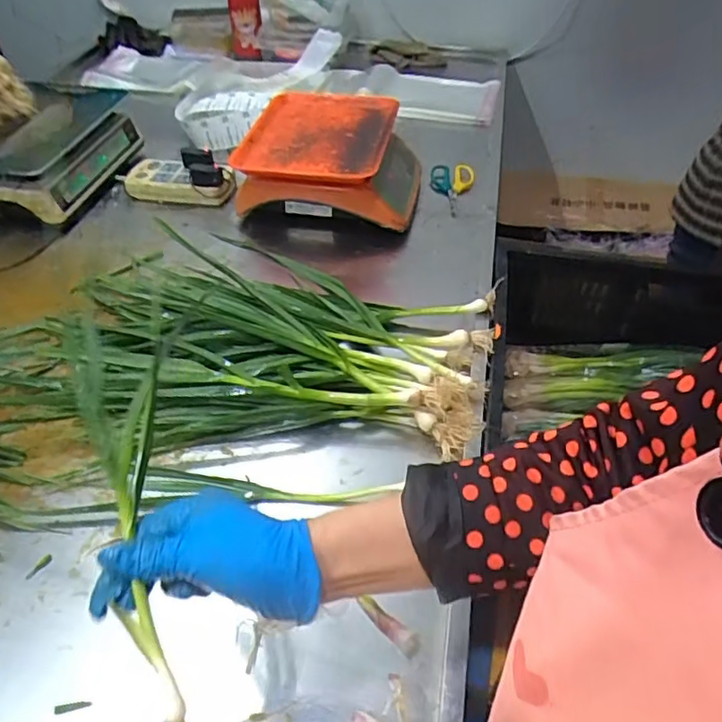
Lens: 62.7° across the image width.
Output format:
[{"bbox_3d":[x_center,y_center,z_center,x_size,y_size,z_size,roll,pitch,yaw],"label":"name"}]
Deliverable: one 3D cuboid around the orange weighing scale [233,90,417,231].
[{"bbox_3d":[-0.043,-0.325,0.980,0.275,0.116,0.264,9,47,9],"label":"orange weighing scale"}]

